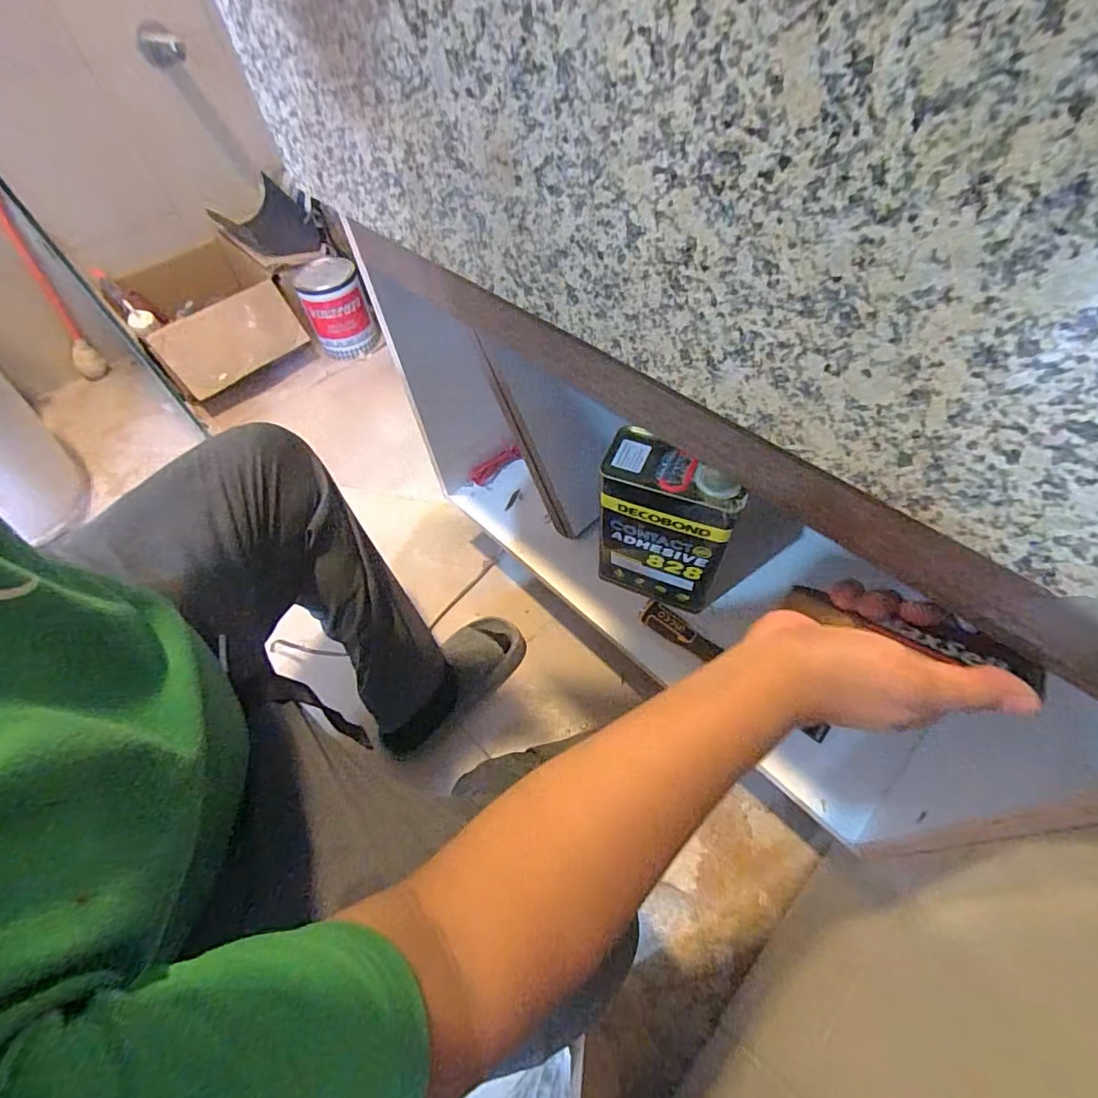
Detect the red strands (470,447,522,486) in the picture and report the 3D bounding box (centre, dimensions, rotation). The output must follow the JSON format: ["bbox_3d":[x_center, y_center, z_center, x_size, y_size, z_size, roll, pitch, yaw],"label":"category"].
[{"bbox_3d":[-0.095,-0.147,0.919,0.099,0.030,0.021,-33,56,12],"label":"red strands"}]

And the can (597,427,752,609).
[{"bbox_3d":[0.154,-0.030,0.691,0.167,0.239,0.094,19,59,17],"label":"can"}]

